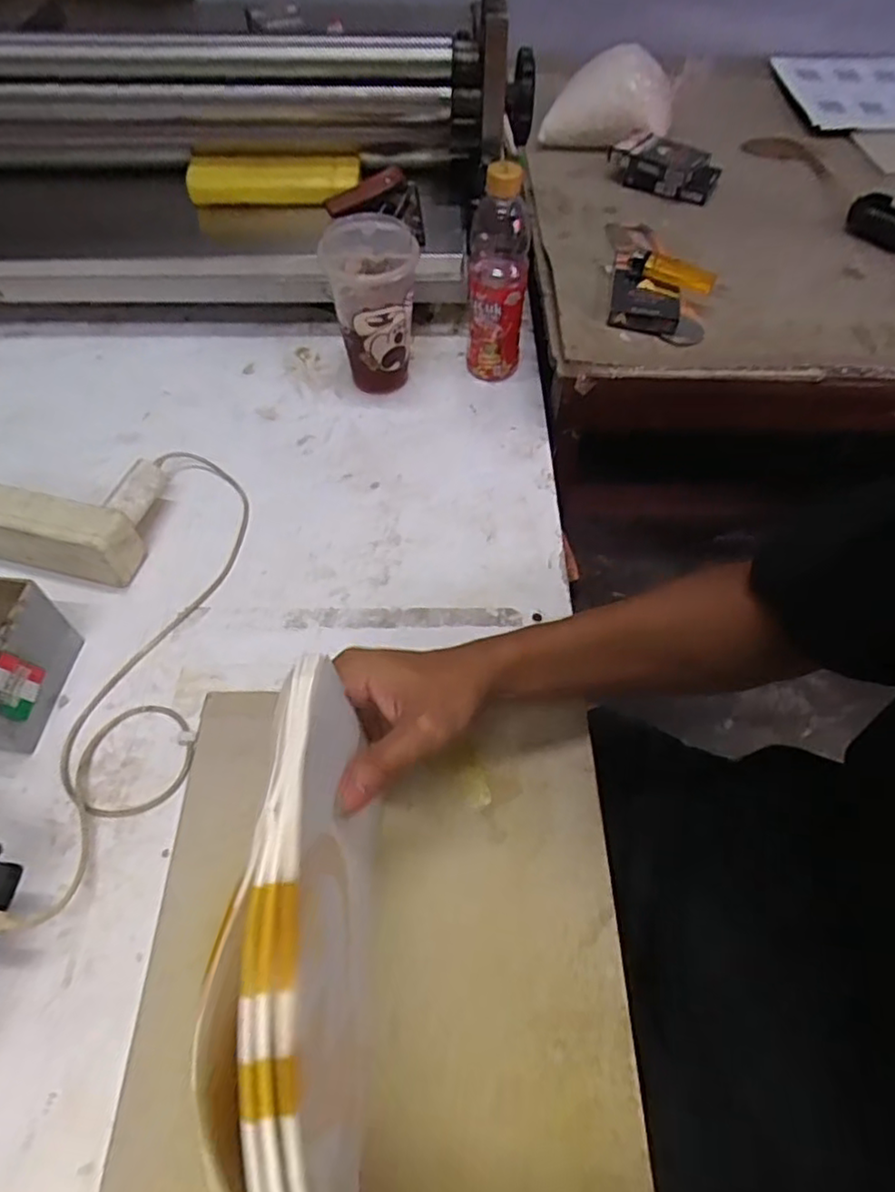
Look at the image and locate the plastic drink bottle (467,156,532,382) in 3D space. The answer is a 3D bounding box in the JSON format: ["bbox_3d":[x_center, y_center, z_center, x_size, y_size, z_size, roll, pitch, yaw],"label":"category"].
[{"bbox_3d":[0.049,-0.316,0.643,0.056,0.208,0.068,4,56,3],"label":"plastic drink bottle"}]

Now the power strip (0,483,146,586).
[{"bbox_3d":[-0.339,-0.053,0.551,0.161,0.062,0.042,13,56,9],"label":"power strip"}]

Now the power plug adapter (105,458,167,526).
[{"bbox_3d":[-0.265,-0.090,0.557,0.025,0.019,0.055,15,58,9],"label":"power plug adapter"}]

